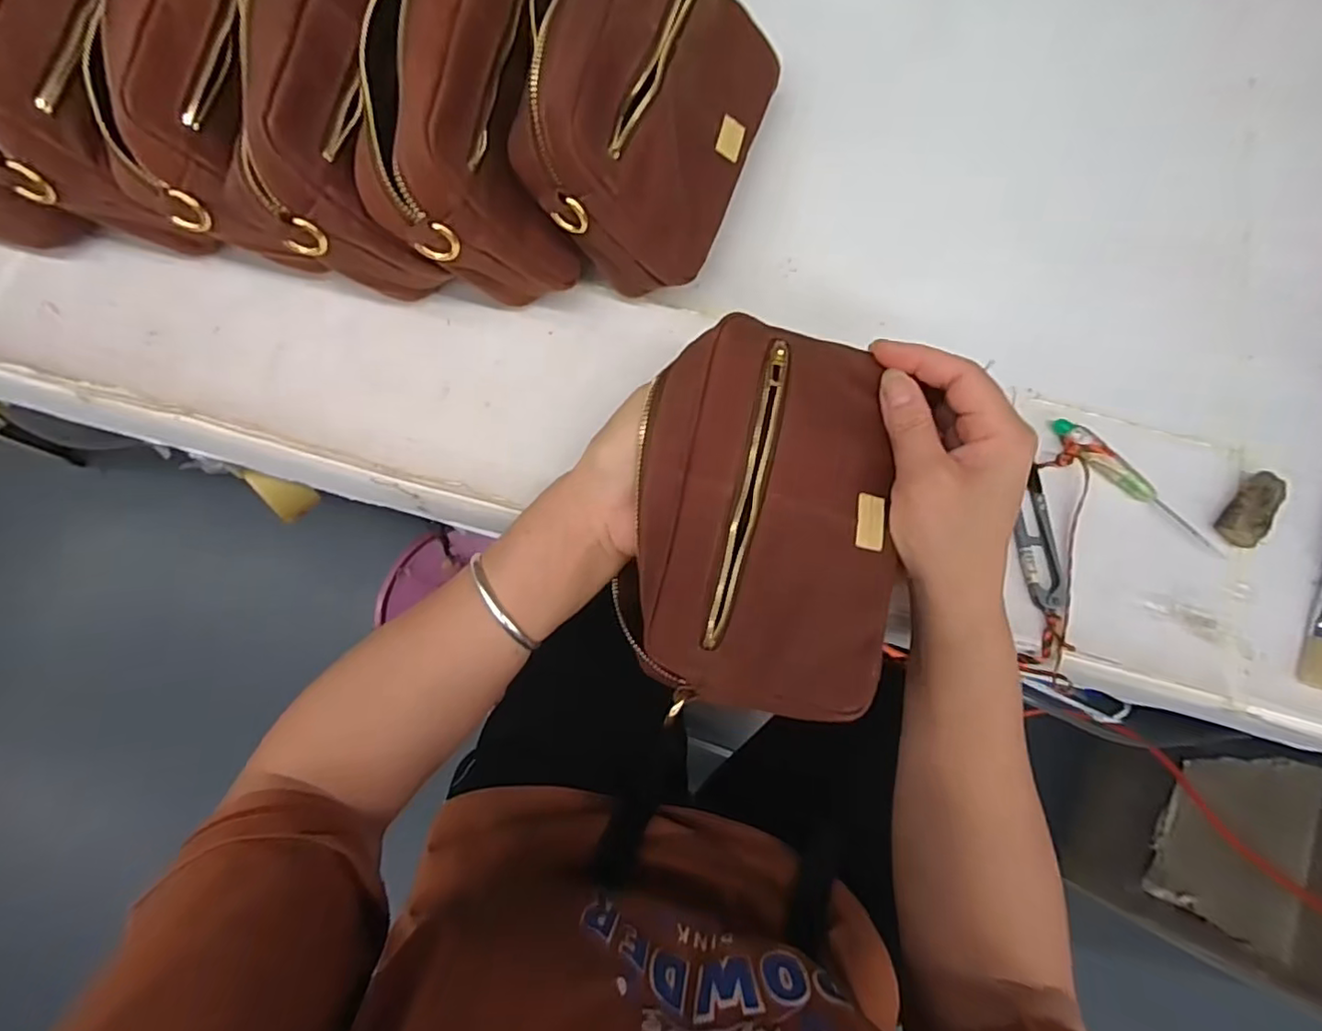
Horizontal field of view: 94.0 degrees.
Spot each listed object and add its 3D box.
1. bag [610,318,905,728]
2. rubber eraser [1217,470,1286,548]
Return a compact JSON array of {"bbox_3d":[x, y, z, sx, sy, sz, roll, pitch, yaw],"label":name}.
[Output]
[{"bbox_3d":[0.052,0.001,0.303,0.127,0.047,0.181,13,78,1],"label":"bag"},{"bbox_3d":[0.354,-0.003,0.367,0.022,0.011,0.051,40,79,8],"label":"rubber eraser"}]

